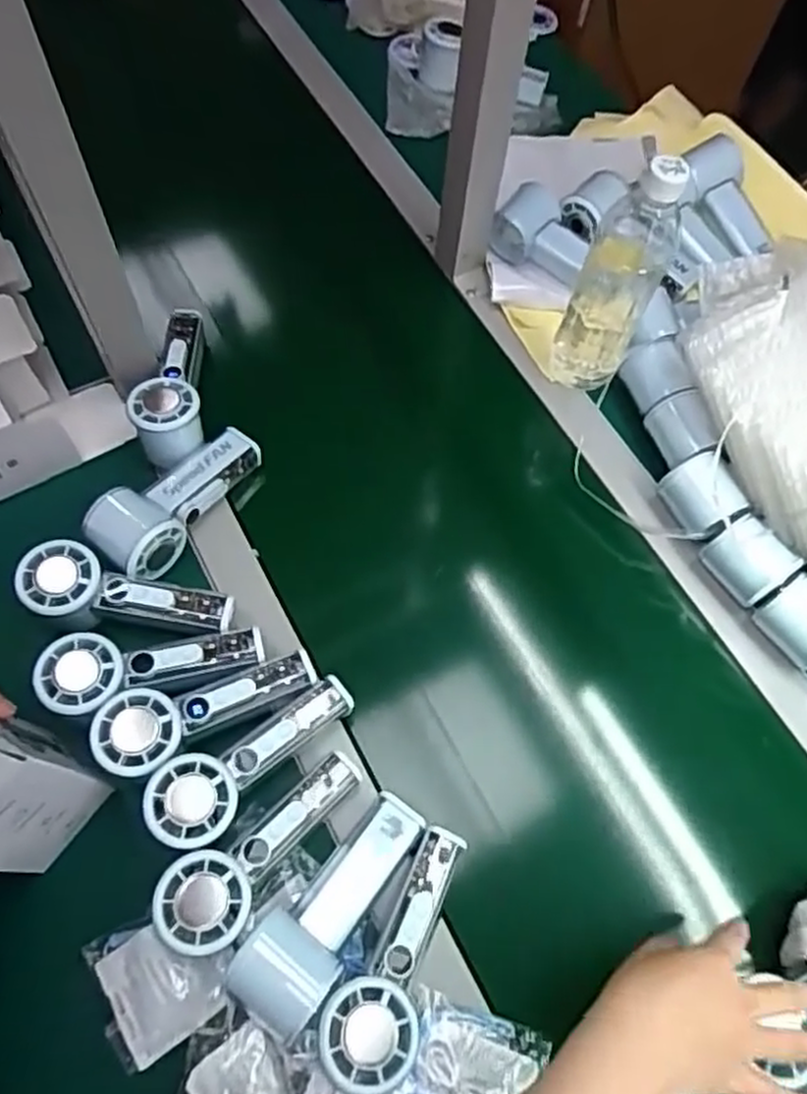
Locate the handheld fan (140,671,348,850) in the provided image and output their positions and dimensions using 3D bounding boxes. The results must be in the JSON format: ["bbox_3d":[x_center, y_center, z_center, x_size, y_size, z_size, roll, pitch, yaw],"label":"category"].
[{"bbox_3d":[-0.106,0.149,0.510,0.156,0.046,0.056,-31,70,-32],"label":"handheld fan"}]

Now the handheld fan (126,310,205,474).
[{"bbox_3d":[-0.205,-0.144,0.641,0.058,0.059,0.158,-6,65,-6],"label":"handheld fan"}]

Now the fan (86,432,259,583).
[{"bbox_3d":[-0.182,-0.044,0.598,0.063,0.045,0.149,36,68,13],"label":"fan"}]

